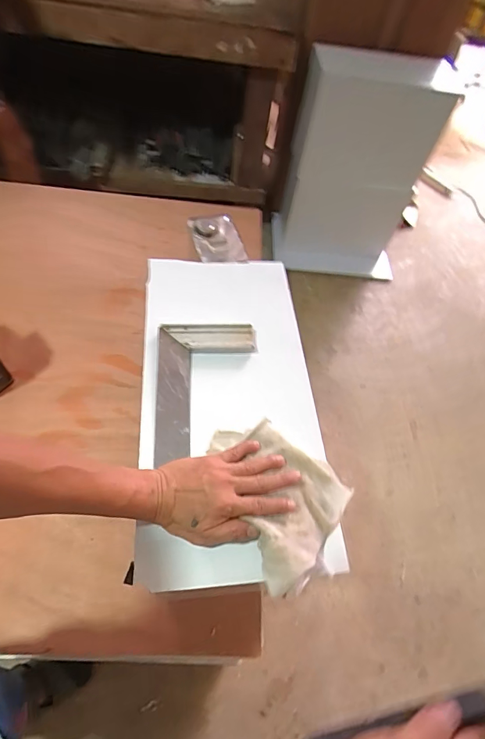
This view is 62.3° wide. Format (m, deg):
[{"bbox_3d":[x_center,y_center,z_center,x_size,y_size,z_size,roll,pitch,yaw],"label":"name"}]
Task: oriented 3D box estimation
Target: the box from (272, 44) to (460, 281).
[{"bbox_3d":[0.399,-0.697,1.476,0.484,0.765,0.236,9,61,2],"label":"box"}]

